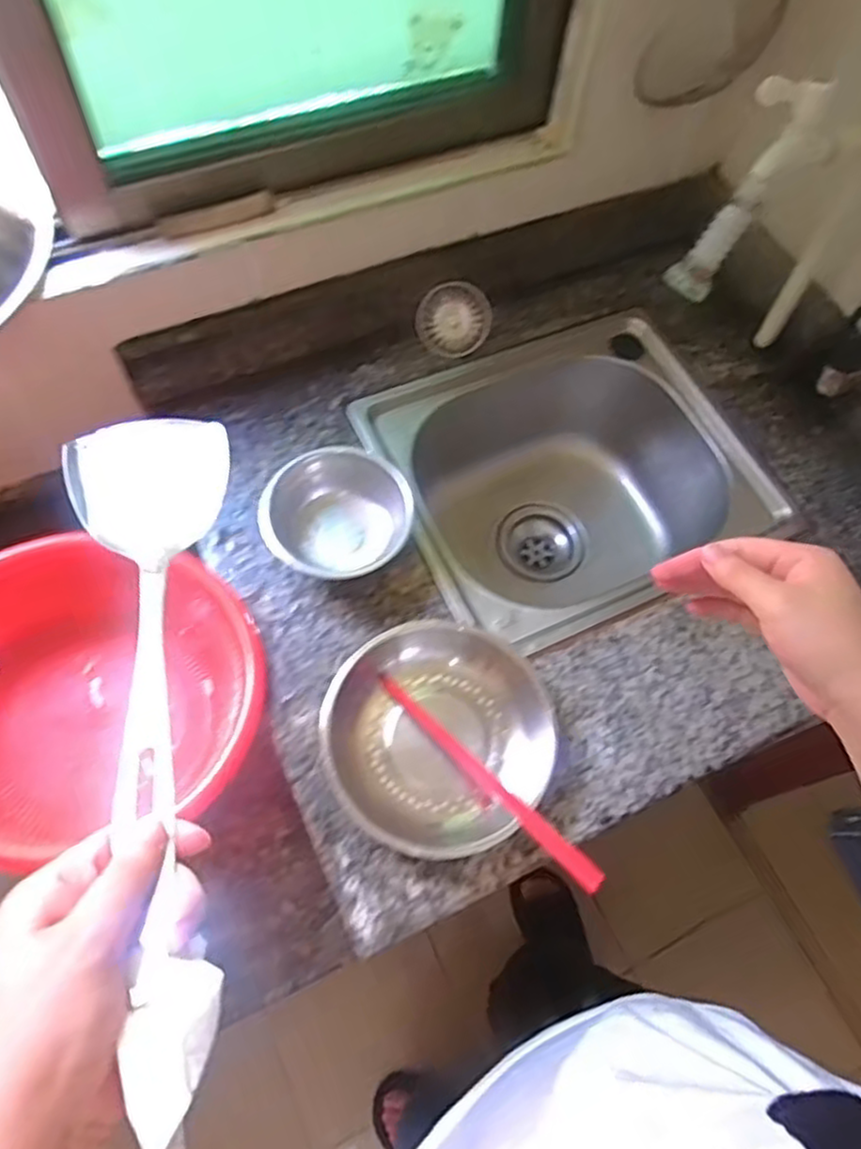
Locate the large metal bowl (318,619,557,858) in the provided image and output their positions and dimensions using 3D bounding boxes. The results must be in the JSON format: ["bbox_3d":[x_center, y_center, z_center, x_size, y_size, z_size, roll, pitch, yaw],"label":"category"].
[{"bbox_3d":[0.006,0.131,0.600,0.181,0.044,0.185,1,64,-3],"label":"large metal bowl"}]

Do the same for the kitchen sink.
[{"bbox_3d":[0.140,-0.080,0.840,0.373,0.205,0.328,-23,68,-14],"label":"kitchen sink"}]

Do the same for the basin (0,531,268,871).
[{"bbox_3d":[-0.310,0.100,0.613,0.321,0.132,0.265,9,64,1],"label":"basin"}]

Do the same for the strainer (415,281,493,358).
[{"bbox_3d":[0.027,-0.281,0.794,0.082,0.012,0.075,0,107,-1],"label":"strainer"}]

